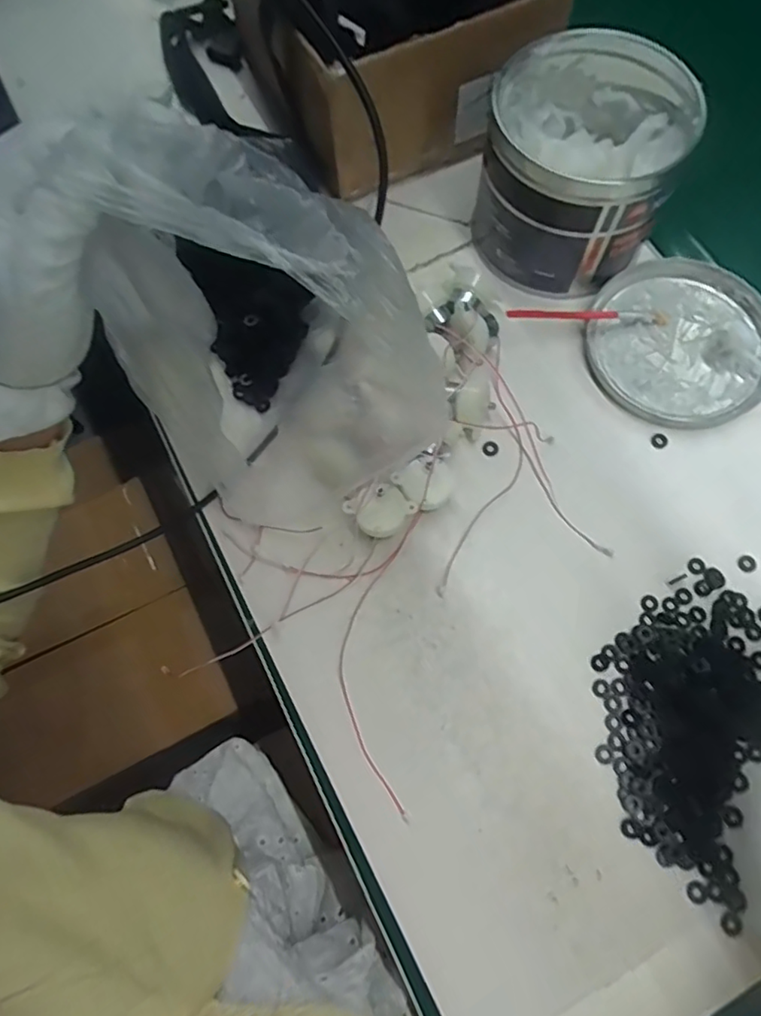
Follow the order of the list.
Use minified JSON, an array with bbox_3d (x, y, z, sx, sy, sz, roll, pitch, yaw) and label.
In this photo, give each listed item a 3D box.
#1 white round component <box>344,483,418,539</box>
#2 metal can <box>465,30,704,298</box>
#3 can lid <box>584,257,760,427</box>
[{"bbox_3d":[0.000,0.003,0.374,0.037,0.027,0.029,-33,74,-10],"label":"white round component"},{"bbox_3d":[0.133,-0.234,0.411,0.123,0.092,0.137,12,72,5],"label":"metal can"},{"bbox_3d":[0.215,-0.120,0.423,0.127,0.013,0.129,0,71,1],"label":"can lid"}]

